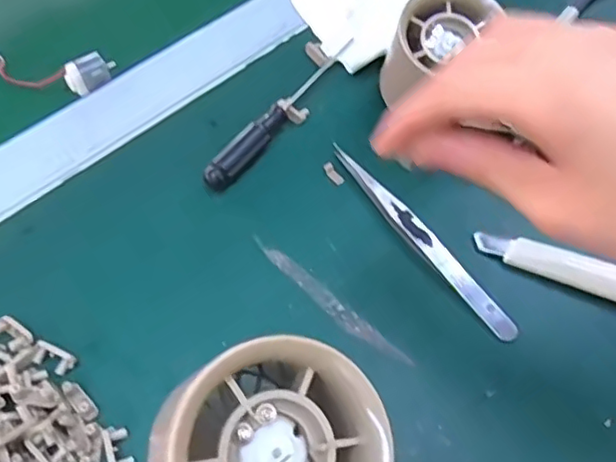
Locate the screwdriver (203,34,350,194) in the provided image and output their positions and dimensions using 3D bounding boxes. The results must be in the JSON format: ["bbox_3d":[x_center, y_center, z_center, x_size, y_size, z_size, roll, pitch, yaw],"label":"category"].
[{"bbox_3d":[-0.014,-0.070,0.347,0.014,0.013,0.130,28,60,16],"label":"screwdriver"}]

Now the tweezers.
[{"bbox_3d":[0.055,0.003,0.306,0.013,0.009,0.129,-31,63,-20],"label":"tweezers"}]

